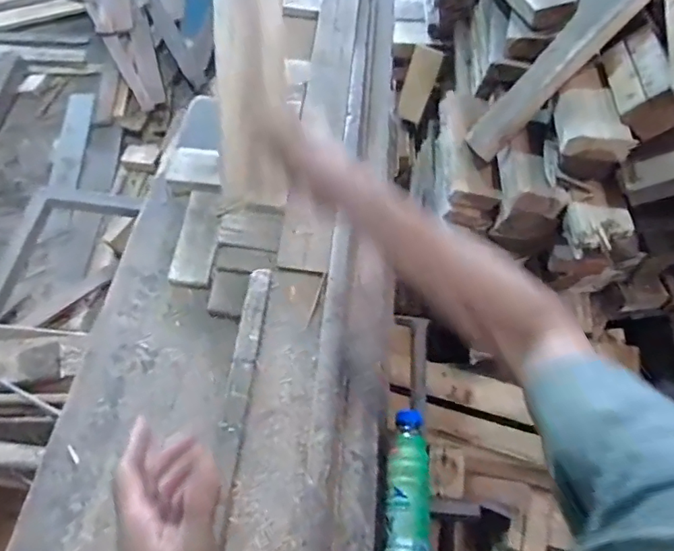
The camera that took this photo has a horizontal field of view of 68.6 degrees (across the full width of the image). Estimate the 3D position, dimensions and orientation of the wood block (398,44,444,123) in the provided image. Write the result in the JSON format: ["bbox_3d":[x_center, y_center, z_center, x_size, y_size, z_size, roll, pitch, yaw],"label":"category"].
[{"bbox_3d":[0.193,-0.446,1.161,0.067,0.165,0.021,24,38,11],"label":"wood block"}]

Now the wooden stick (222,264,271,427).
[{"bbox_3d":[-0.141,0.106,0.774,0.037,0.020,0.262,5,60,1],"label":"wooden stick"}]

